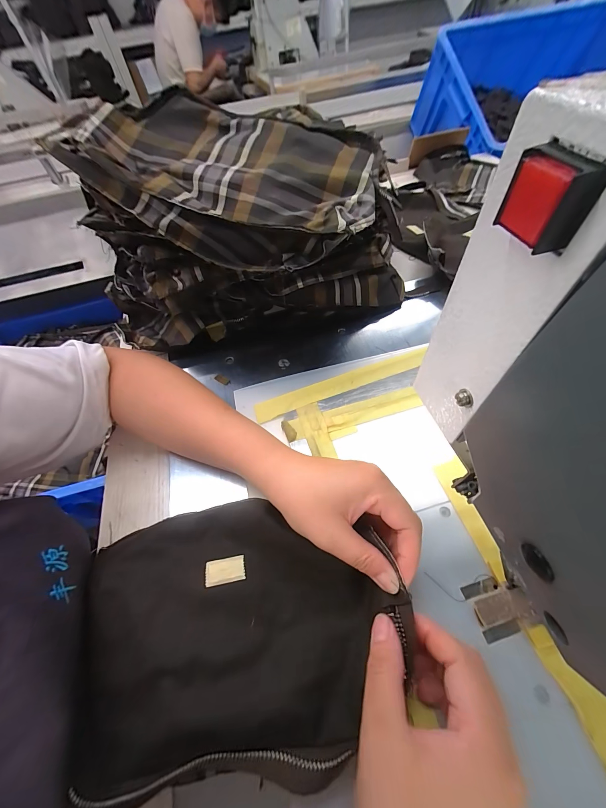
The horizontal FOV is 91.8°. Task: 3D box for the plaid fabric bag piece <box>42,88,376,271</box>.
[{"bbox_3d":[-0.065,-0.222,0.282,0.275,0.078,0.193,13,60,14],"label":"plaid fabric bag piece"}]

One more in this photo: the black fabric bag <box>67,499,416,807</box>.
[{"bbox_3d":[-0.045,0.149,0.206,0.220,0.040,0.158,-10,56,-2],"label":"black fabric bag"}]

